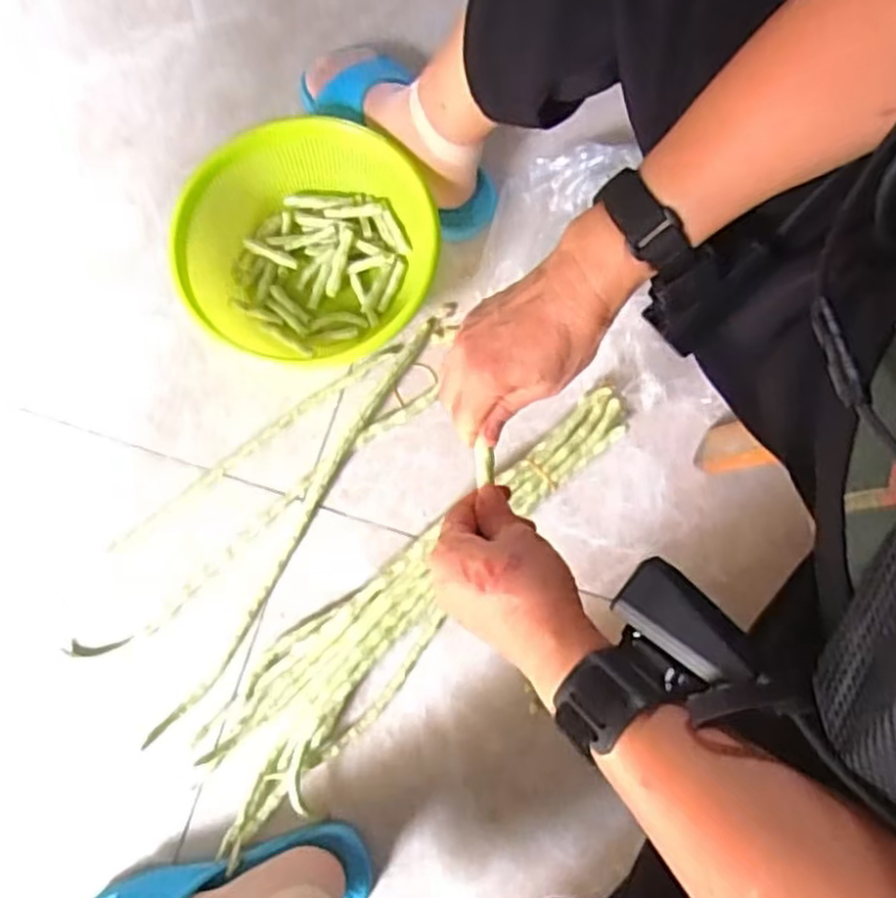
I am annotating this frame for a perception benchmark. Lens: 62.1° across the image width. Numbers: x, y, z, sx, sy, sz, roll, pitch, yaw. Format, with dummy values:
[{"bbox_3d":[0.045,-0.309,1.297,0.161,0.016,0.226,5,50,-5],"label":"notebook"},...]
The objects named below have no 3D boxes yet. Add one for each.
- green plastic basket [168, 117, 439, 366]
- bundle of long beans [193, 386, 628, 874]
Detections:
[{"bbox_3d":[-0.132,-0.194,0.709,0.226,0.090,0.214,0,79,1],"label":"green plastic basket"},{"bbox_3d":[-0.027,0.135,0.673,0.503,0.039,0.105,-43,81,-6],"label":"bundle of long beans"}]

